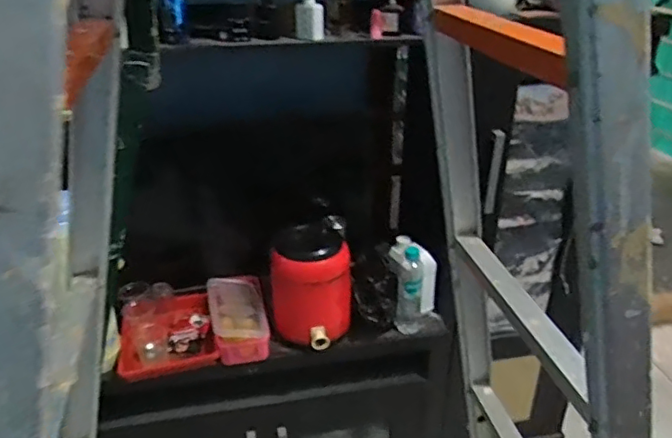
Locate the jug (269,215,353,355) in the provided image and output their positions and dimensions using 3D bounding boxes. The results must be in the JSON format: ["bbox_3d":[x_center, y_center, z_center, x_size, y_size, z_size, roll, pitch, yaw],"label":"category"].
[{"bbox_3d":[-0.058,0.128,1.347,0.184,0.245,0.238,-2,28,-5],"label":"jug"}]

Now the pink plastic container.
[{"bbox_3d":[-0.226,0.223,1.351,0.125,0.077,0.235,-8,41,-14],"label":"pink plastic container"}]

